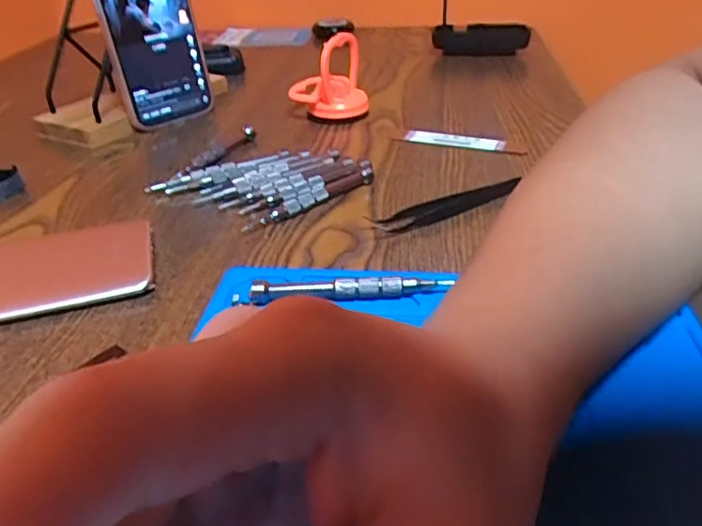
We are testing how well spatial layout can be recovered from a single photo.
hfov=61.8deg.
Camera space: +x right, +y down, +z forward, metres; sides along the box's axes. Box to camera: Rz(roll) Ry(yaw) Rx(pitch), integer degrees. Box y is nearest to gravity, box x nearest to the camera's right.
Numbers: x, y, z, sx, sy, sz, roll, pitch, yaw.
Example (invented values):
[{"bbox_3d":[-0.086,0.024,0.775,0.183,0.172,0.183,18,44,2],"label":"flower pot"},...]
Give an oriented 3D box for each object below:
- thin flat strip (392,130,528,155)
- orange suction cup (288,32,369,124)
[{"bbox_3d":[0.084,-0.096,0.460,0.100,0.006,0.020,11,36,19],"label":"thin flat strip"},{"bbox_3d":[-0.020,-0.165,0.516,0.065,0.068,0.059,-3,34,0],"label":"orange suction cup"}]

